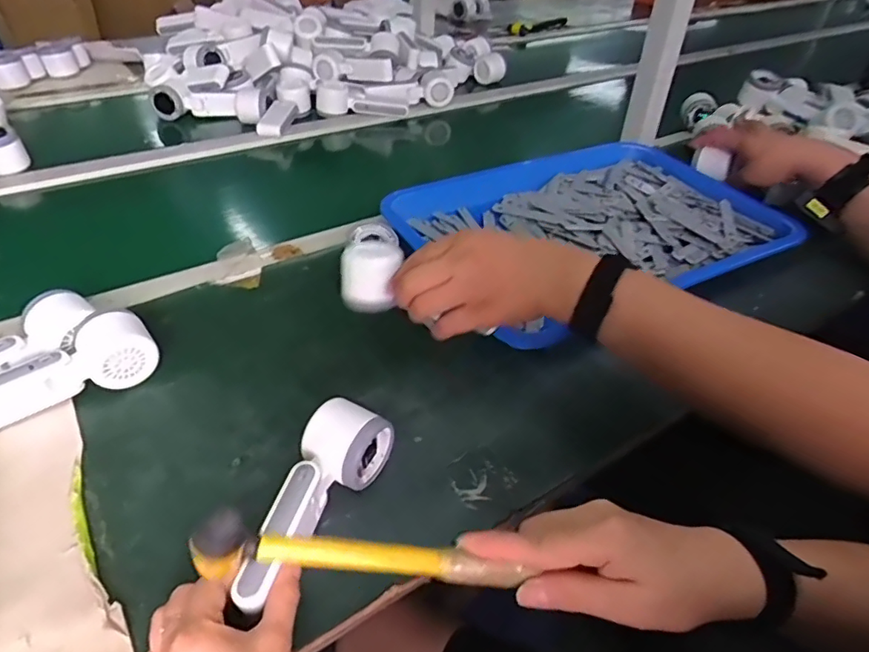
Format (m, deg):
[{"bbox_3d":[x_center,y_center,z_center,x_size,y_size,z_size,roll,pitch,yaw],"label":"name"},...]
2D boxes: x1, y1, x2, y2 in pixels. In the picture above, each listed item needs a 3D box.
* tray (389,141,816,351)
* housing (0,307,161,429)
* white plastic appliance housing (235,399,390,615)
[{"bbox_3d":[0.192,-0.145,0.751,0.477,0.043,0.353,-19,45,-25],"label":"tray"},{"bbox_3d":[-0.330,0.040,0.486,0.165,0.053,0.054,-23,48,-28],"label":"housing"},{"bbox_3d":[-0.094,0.126,0.410,0.058,0.040,0.162,20,43,16],"label":"white plastic appliance housing"}]

